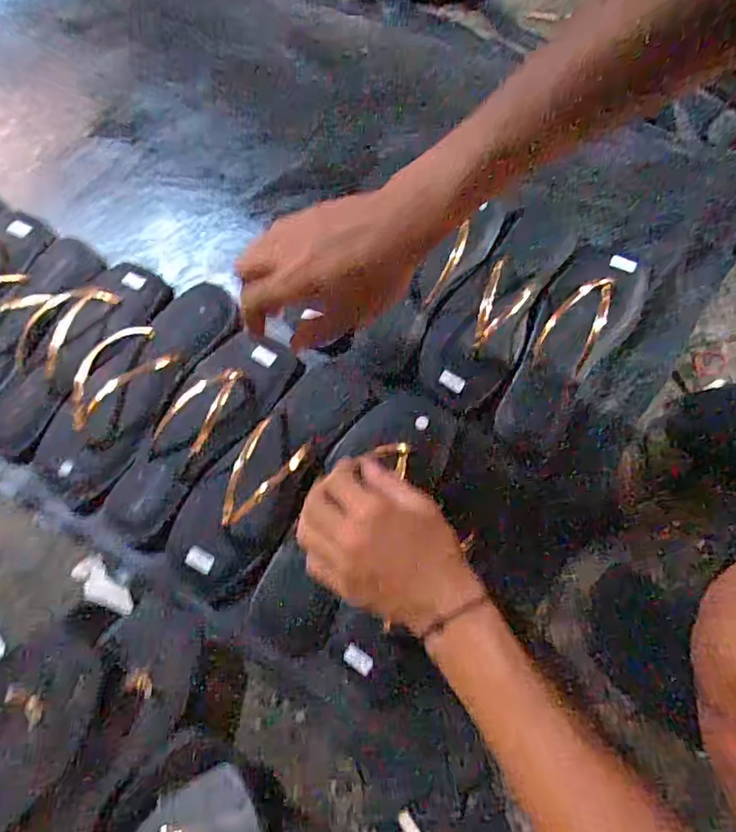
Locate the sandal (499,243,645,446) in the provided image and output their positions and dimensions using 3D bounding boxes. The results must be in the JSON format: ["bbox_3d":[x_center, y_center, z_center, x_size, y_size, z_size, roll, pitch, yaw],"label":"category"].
[{"bbox_3d":[0.201,-0.072,0.569,0.089,0.044,0.229,32,88,9],"label":"sandal"}]

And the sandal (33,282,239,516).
[{"bbox_3d":[-0.240,-0.034,0.585,0.106,0.040,0.268,32,80,12],"label":"sandal"}]

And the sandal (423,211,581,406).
[{"bbox_3d":[0.136,-0.116,0.588,0.093,0.044,0.233,34,78,9],"label":"sandal"}]

